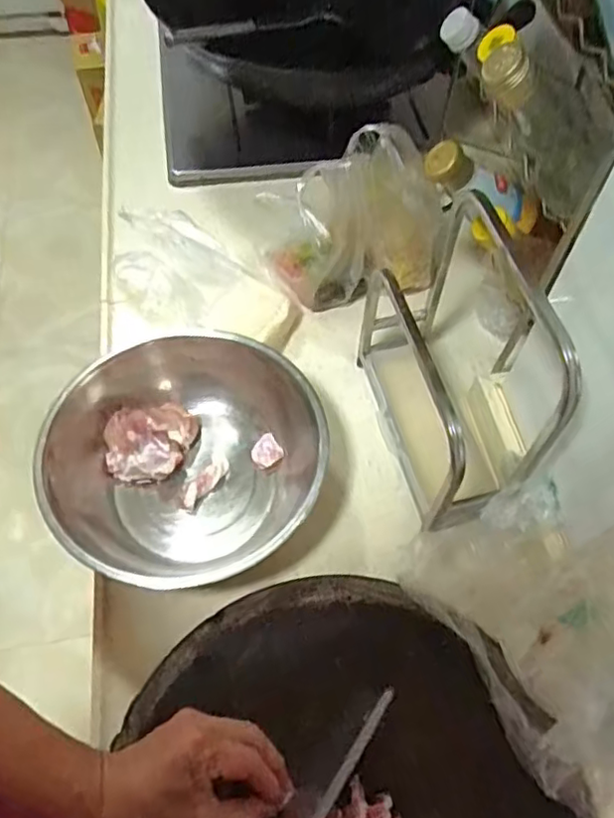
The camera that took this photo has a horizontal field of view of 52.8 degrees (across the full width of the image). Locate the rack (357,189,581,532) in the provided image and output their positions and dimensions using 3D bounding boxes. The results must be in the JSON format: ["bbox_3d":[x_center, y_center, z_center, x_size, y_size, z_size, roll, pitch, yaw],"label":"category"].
[{"bbox_3d":[0.126,-0.038,0.562,0.088,0.228,0.232,-11,59,-7],"label":"rack"}]

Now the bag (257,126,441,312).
[{"bbox_3d":[0.050,-0.212,0.703,0.197,0.158,0.092,-8,59,-5],"label":"bag"}]

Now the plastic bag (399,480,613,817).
[{"bbox_3d":[0.202,0.187,0.481,0.154,0.118,0.252,-25,61,-15],"label":"plastic bag"}]

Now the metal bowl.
[{"bbox_3d":[-0.113,0.055,0.605,0.248,0.110,0.253,0,58,0],"label":"metal bowl"}]

